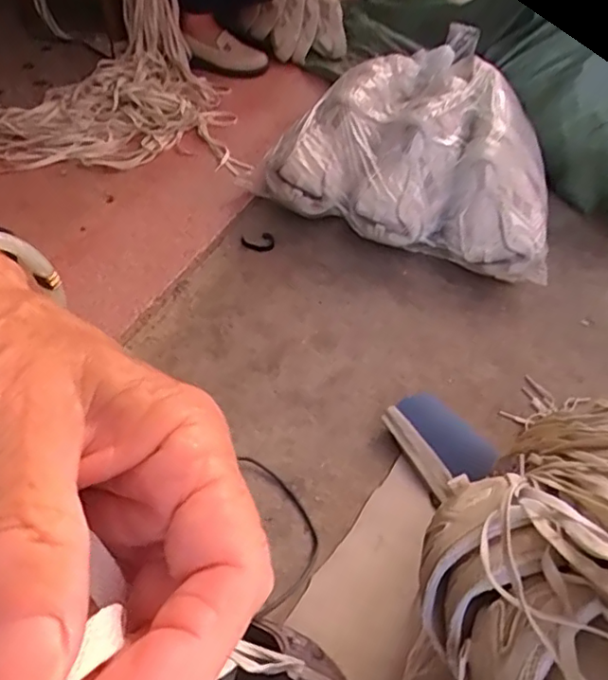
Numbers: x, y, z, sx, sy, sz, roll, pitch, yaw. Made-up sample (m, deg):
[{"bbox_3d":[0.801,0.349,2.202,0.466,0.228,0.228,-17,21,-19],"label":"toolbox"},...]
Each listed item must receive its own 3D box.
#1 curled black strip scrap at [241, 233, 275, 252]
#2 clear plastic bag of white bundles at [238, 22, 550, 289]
[{"bbox_3d":[-0.080,-0.164,1.016,0.062,0.008,0.037,-5,69,18],"label":"curled black strip scrap"},{"bbox_3d":[0.232,-0.333,1.040,0.470,0.162,0.435,23,51,16],"label":"clear plastic bag of white bundles"}]

